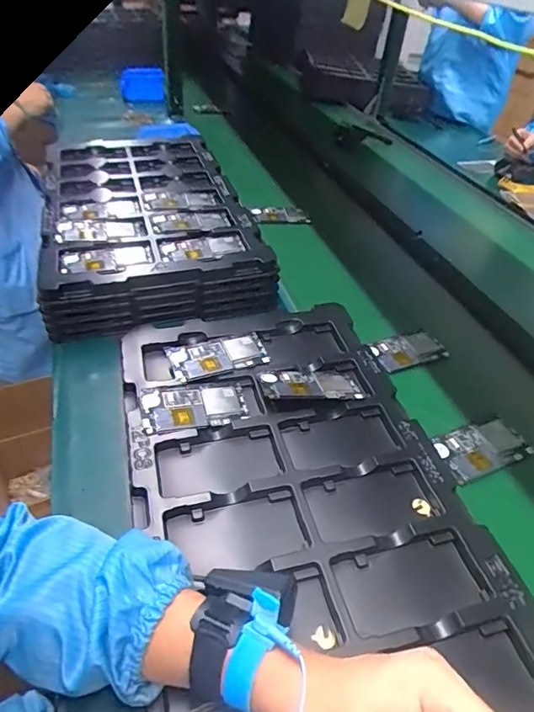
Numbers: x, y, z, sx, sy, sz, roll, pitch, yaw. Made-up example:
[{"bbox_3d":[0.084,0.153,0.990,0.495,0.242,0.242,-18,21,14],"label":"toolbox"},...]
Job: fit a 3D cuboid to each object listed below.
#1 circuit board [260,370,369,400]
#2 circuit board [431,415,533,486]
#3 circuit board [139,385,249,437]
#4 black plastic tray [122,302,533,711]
[{"bbox_3d":[0.055,0.035,0.601,0.124,0.007,0.069,3,26,-11],"label":"circuit board"},{"bbox_3d":[0.254,0.108,0.567,0.122,0.010,0.064,-12,45,-21],"label":"circuit board"},{"bbox_3d":[-0.086,0.060,0.563,0.121,0.009,0.066,-6,43,-14],"label":"circuit board"},{"bbox_3d":[0.031,0.144,0.504,0.323,0.051,0.548,-6,43,-14],"label":"black plastic tray"}]

